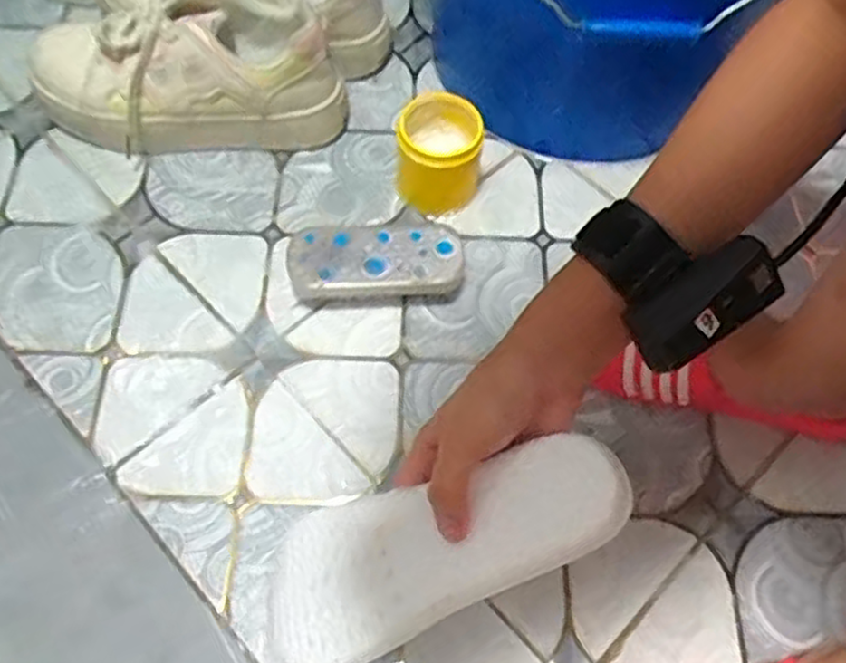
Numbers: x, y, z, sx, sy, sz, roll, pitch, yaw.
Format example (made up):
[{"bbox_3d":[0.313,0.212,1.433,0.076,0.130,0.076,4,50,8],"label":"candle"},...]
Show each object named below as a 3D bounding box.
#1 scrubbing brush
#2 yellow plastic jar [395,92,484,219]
[{"bbox_3d":[-0.036,-0.050,0.537,0.122,0.042,0.057,-4,63,-4],"label":"scrubbing brush"},{"bbox_3d":[0.012,-0.137,0.569,0.064,0.068,0.068,1,63,-2],"label":"yellow plastic jar"}]

